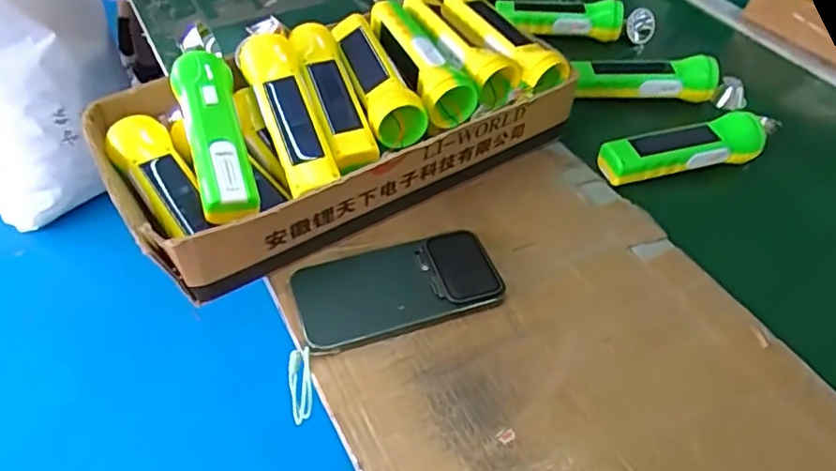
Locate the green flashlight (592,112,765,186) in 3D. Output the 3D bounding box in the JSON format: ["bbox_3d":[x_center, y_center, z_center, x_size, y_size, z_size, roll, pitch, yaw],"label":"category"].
[{"bbox_3d":[0.267,-0.092,0.608,0.171,0.045,0.047,-8,48,-12],"label":"green flashlight"}]

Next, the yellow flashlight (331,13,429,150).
[{"bbox_3d":[-0.042,-0.156,0.572,0.050,0.041,0.173,-15,50,-17],"label":"yellow flashlight"}]

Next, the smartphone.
[{"bbox_3d":[-0.017,0.042,0.486,0.162,0.015,0.080,-14,49,-16],"label":"smartphone"}]

